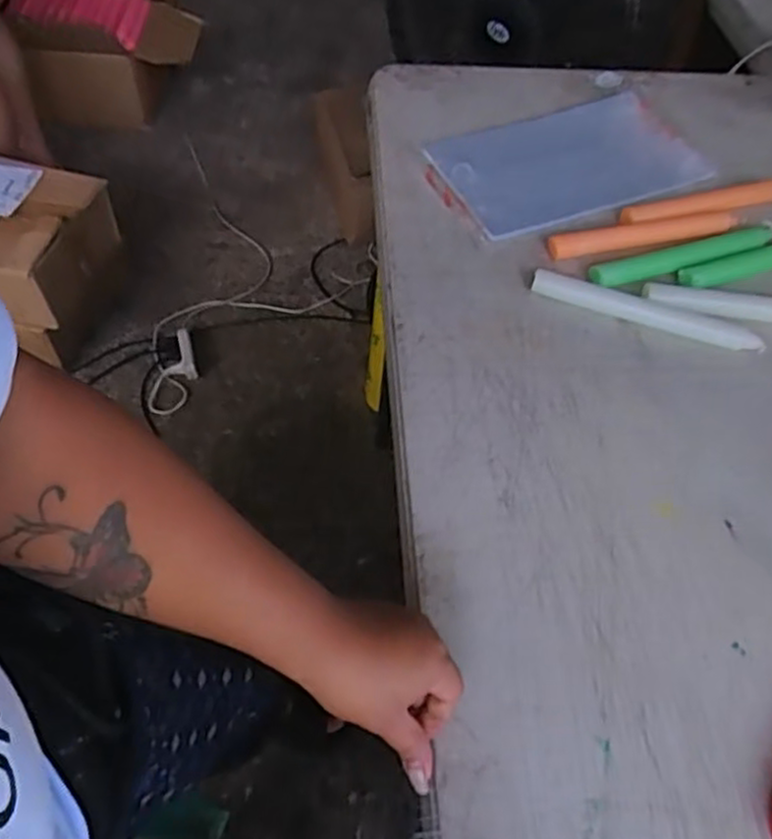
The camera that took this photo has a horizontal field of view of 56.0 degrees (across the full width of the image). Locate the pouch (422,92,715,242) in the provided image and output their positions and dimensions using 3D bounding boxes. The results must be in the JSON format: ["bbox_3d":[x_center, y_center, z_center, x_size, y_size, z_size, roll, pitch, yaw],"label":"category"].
[{"bbox_3d":[0.188,-0.268,0.758,0.277,0.011,0.153,-18,59,-14],"label":"pouch"}]

